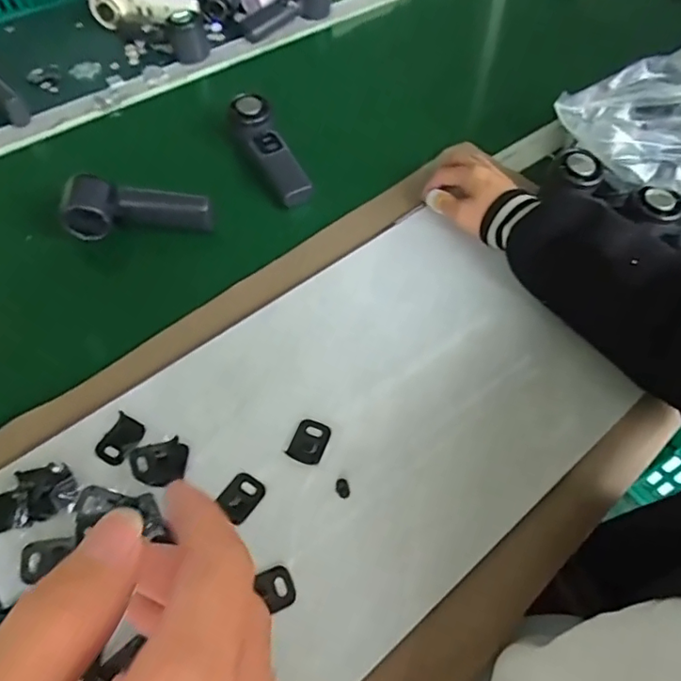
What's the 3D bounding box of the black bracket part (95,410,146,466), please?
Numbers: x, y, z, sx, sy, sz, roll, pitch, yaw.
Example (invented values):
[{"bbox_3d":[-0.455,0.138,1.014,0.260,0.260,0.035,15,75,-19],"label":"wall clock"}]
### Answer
[{"bbox_3d":[-0.185,0.084,0.456,0.030,0.010,0.040,24,59,15],"label":"black bracket part"}]

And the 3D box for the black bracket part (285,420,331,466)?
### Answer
[{"bbox_3d":[-0.026,0.085,0.460,0.029,0.012,0.039,18,58,12],"label":"black bracket part"}]

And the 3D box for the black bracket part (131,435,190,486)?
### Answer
[{"bbox_3d":[-0.146,0.101,0.443,0.043,0.013,0.034,-21,59,-14],"label":"black bracket part"}]

